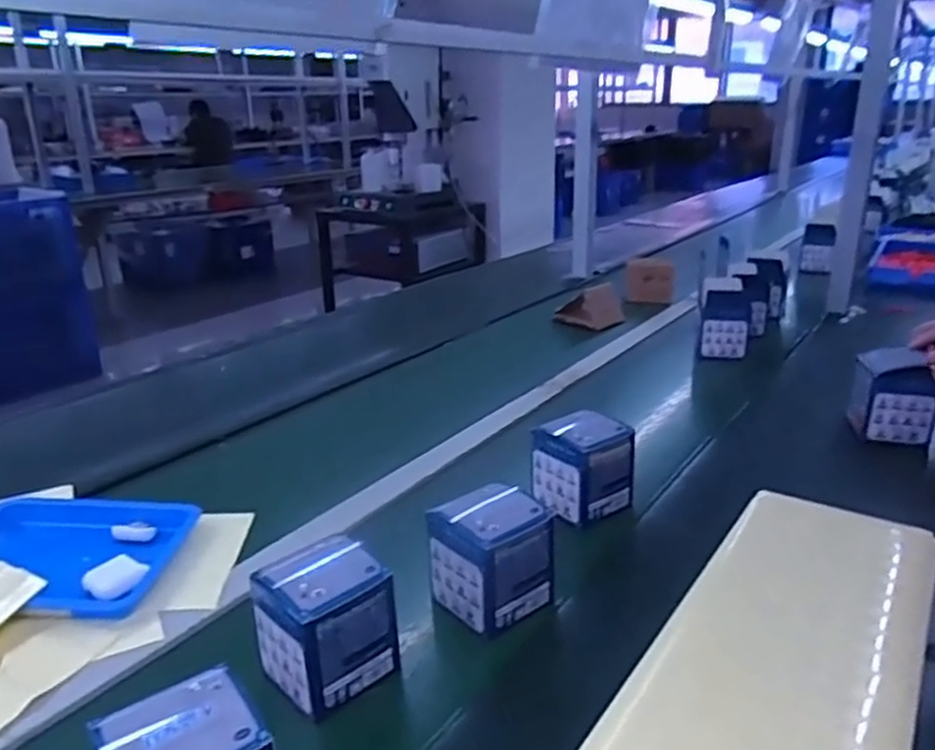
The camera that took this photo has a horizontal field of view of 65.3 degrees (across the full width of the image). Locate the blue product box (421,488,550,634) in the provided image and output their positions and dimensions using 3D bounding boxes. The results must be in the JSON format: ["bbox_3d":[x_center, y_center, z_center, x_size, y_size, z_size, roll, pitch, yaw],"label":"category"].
[{"bbox_3d":[0.021,0.159,0.652,0.082,0.092,0.085,-18,27,-37],"label":"blue product box"}]

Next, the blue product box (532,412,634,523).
[{"bbox_3d":[0.132,0.099,0.817,0.086,0.098,0.078,-16,26,-34],"label":"blue product box"}]

